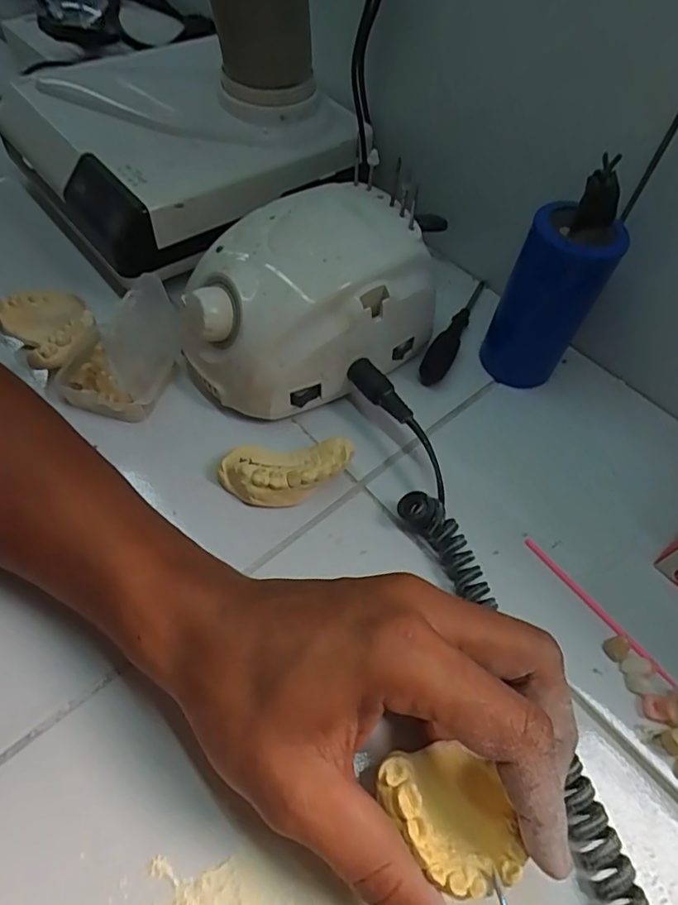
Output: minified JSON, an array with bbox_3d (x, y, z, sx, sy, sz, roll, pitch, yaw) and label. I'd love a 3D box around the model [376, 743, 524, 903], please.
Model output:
[{"bbox_3d":[0.038,0.129,0.189,0.042,0.018,0.043,-9,58,-8],"label":"model"}]

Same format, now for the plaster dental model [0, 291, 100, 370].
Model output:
[{"bbox_3d":[-0.169,-0.075,0.314,0.045,0.023,0.050,-36,67,-25],"label":"plaster dental model"}]

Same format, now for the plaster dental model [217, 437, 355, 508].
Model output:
[{"bbox_3d":[-0.028,0.011,0.289,0.069,0.023,0.032,2,57,-5],"label":"plaster dental model"}]

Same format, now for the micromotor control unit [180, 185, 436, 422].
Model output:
[{"bbox_3d":[-0.021,-0.085,0.314,0.137,0.082,0.093,-31,65,-23],"label":"micromotor control unit"}]

